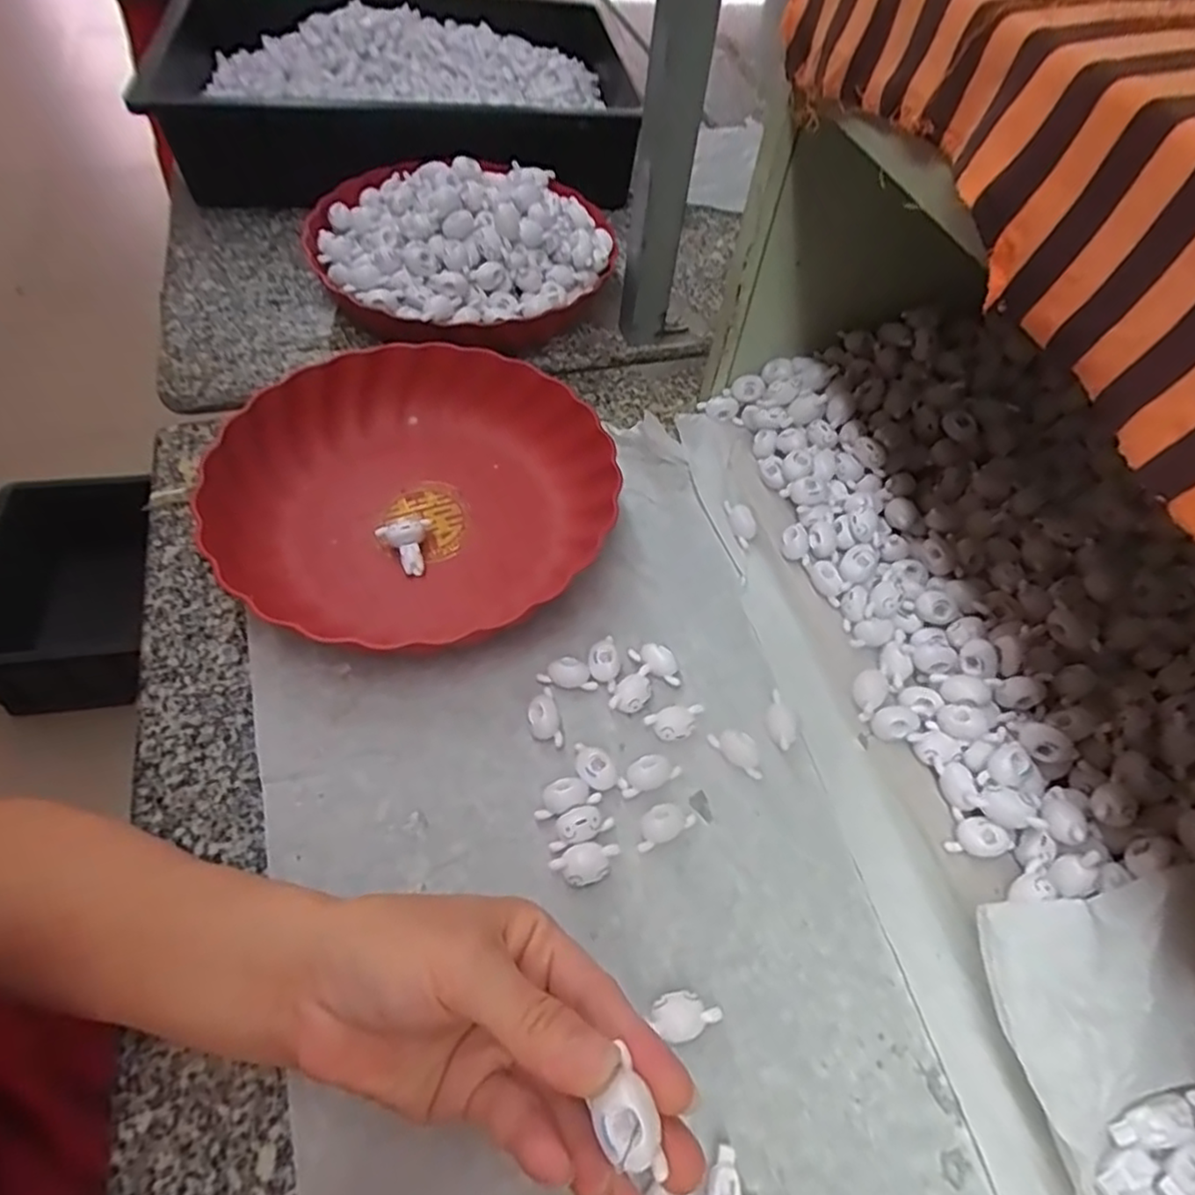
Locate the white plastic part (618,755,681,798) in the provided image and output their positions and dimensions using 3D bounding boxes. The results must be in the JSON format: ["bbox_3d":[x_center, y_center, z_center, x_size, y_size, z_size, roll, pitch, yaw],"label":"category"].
[{"bbox_3d":[0.027,0.093,0.361,0.034,0.013,0.015,-14,58,-14],"label":"white plastic part"}]

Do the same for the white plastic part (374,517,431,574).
[{"bbox_3d":[-0.120,-0.034,0.433,0.033,0.020,0.037,-15,58,-15],"label":"white plastic part"}]

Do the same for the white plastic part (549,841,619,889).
[{"bbox_3d":[-0.005,0.130,0.333,0.031,0.014,0.018,-23,61,-19],"label":"white plastic part"}]

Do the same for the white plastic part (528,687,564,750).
[{"bbox_3d":[-0.029,0.066,0.375,0.017,0.015,0.032,-12,58,-14],"label":"white plastic part"}]

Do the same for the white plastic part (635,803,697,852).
[{"bbox_3d":[0.033,0.115,0.347,0.033,0.012,0.017,-22,60,-19],"label":"white plastic part"}]

